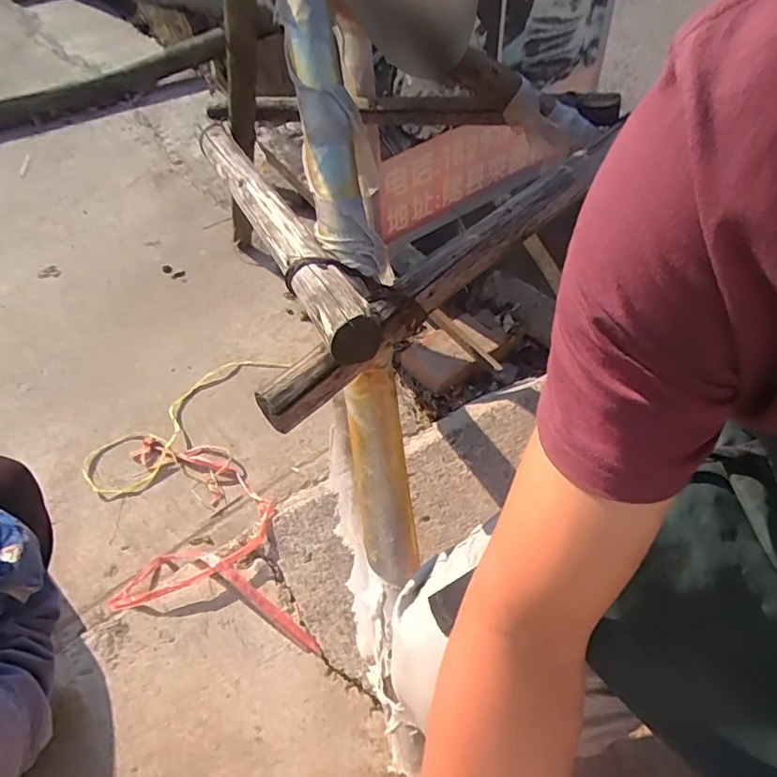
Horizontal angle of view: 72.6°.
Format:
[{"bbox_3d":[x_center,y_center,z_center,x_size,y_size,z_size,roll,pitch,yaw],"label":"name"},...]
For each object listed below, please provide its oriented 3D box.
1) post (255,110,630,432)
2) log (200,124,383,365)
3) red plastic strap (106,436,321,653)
[{"bbox_3d":[0.106,-0.158,0.582,0.048,0.053,0.609,38,66,22],"label":"post"},{"bbox_3d":[-0.170,-0.246,0.698,0.051,0.040,0.718,-22,43,-12],"label":"log"},{"bbox_3d":[-0.297,0.225,0.793,0.242,0.067,0.475,-29,46,-16],"label":"red plastic strap"}]

